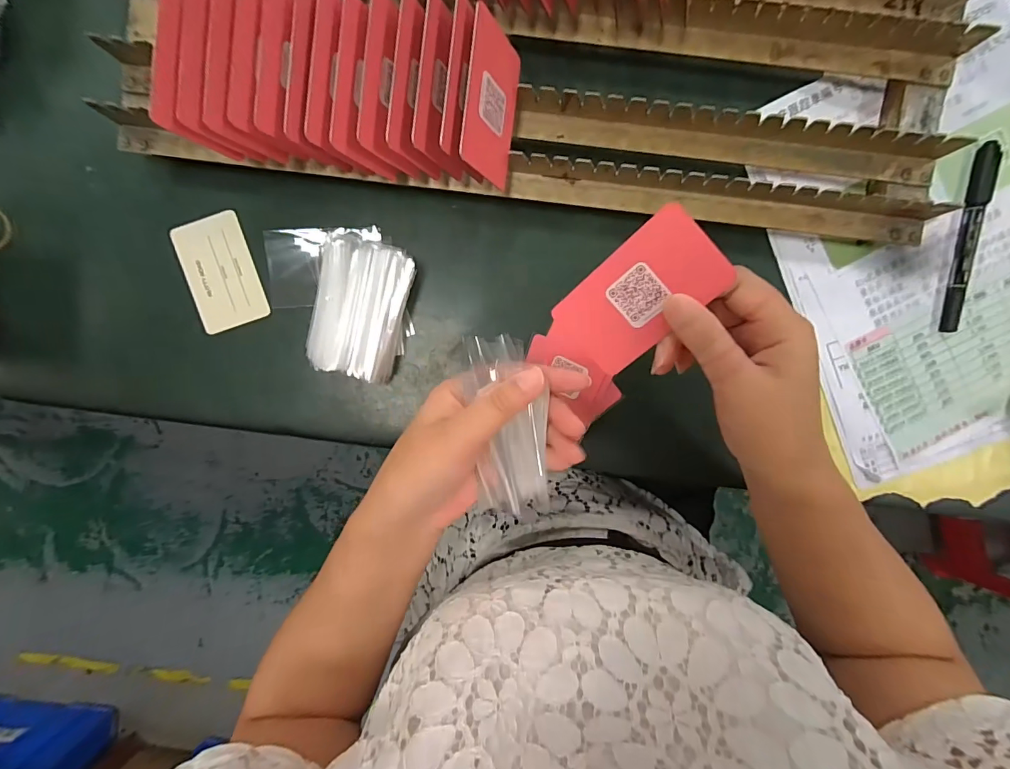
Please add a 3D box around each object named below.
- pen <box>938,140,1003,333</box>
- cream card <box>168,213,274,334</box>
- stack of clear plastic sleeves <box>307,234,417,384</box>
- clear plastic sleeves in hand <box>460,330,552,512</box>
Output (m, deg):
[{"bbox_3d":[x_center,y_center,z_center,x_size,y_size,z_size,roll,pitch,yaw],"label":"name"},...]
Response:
[{"bbox_3d":[0.344,-0.108,0.321,0.013,0.010,0.136,9,95,0],"label":"pen"},{"bbox_3d":[-0.222,-0.087,0.339,0.053,0.004,0.084,-17,93,0],"label":"cream card"},{"bbox_3d":[-0.105,-0.055,0.323,0.063,0.033,0.100,9,95,0],"label":"stack of clear plastic sleeves"},{"bbox_3d":[0.002,0.029,0.263,0.045,0.020,0.119,-9,106,2],"label":"clear plastic sleeves in hand"}]

